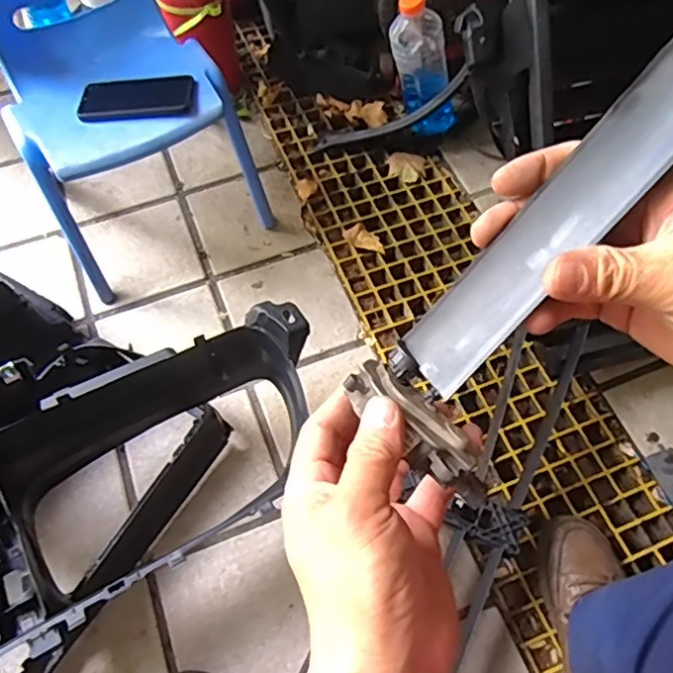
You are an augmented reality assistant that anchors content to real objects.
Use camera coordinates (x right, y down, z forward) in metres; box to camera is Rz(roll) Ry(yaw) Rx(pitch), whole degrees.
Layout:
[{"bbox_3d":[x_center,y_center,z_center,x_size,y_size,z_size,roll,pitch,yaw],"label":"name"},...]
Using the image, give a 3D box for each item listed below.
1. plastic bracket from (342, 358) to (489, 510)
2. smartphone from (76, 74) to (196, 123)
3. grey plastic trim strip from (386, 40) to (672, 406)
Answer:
[{"bbox_3d":[0.047,0.048,0.318,0.033,0.022,0.093,-40,81,-19],"label":"plastic bracket"},{"bbox_3d":[-0.290,-0.347,0.885,0.161,0.010,0.078,-3,64,3],"label":"smartphone"},{"bbox_3d":[0.131,-0.083,0.291,0.284,0.008,0.050,-50,47,13],"label":"grey plastic trim strip"}]

